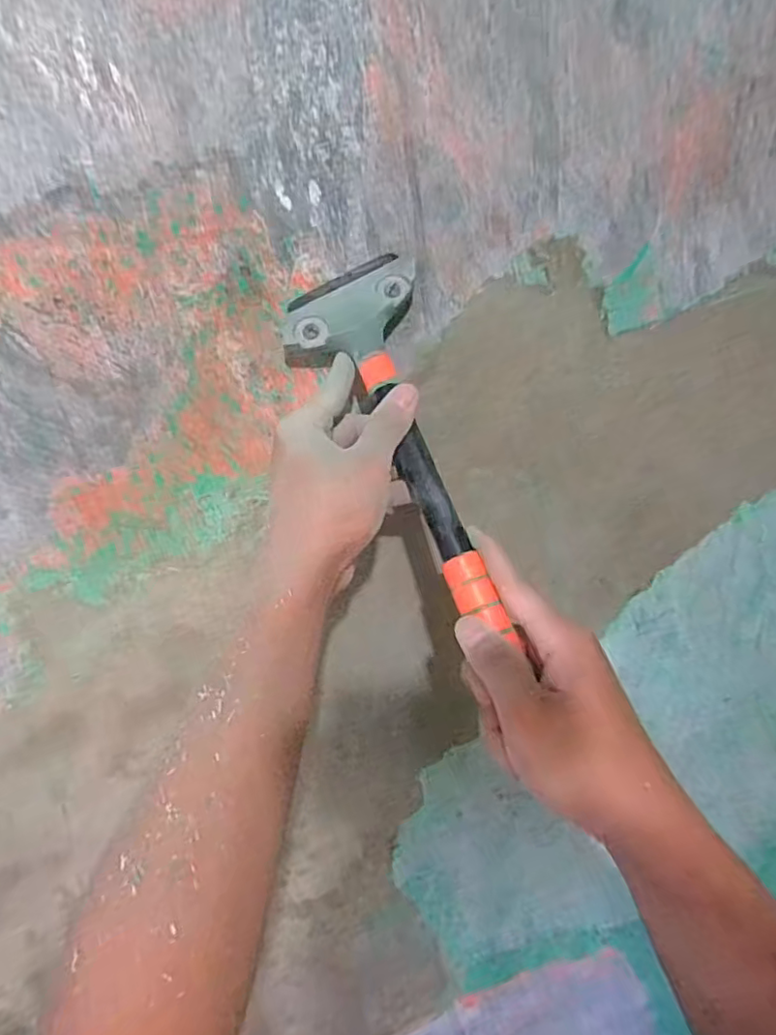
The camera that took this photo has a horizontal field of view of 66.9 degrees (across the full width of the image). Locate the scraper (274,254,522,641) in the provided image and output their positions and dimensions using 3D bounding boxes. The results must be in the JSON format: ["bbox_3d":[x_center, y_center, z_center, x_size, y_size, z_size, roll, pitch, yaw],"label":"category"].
[{"bbox_3d":[0.011,-0.047,0.358,0.081,0.258,0.030,-15,-16,-23],"label":"scraper"}]

